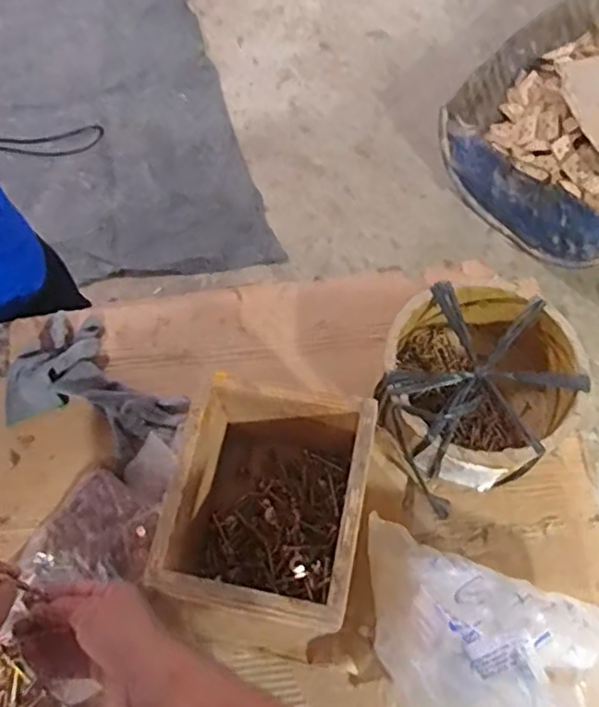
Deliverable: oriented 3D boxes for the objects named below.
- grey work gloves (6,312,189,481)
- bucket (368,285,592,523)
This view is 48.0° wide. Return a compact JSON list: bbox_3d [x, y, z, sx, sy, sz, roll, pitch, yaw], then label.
[{"bbox_3d":[-0.259,0.056,0.825,0.235,0.042,0.154,37,73,15],"label":"grey work gloves"},{"bbox_3d":[0.198,0.034,0.768,0.227,0.109,0.216,0,67,1],"label":"bucket"}]

